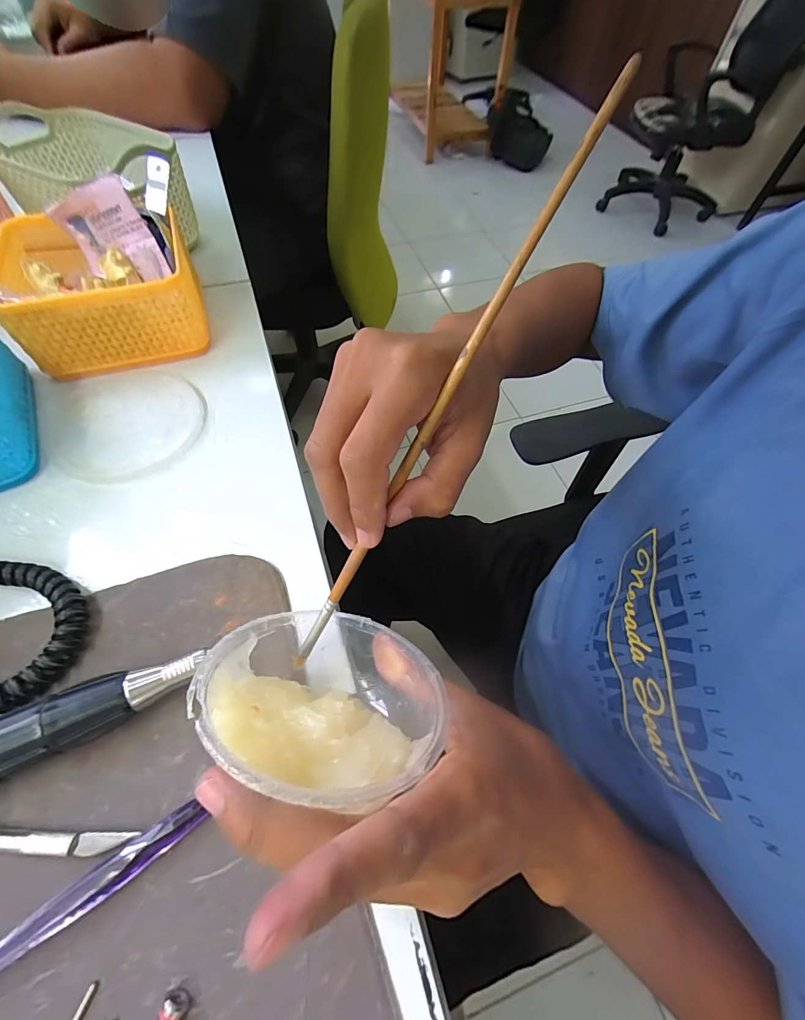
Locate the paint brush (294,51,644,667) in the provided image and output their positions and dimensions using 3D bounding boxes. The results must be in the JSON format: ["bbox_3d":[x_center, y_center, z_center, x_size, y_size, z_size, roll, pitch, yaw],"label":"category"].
[{"bbox_3d":[0.011,-0.035,0.173,0.007,0.006,0.277,35,107,18],"label":"paint brush"}]

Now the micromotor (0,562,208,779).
[{"bbox_3d":[-0.207,0.068,0.202,0.175,0.026,0.130,-23,62,-15],"label":"micromotor"}]

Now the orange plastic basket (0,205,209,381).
[{"bbox_3d":[-0.246,-0.179,0.324,0.149,0.066,0.124,-17,61,-12],"label":"orange plastic basket"}]

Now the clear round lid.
[{"bbox_3d":[-0.205,-0.069,0.298,0.103,0.007,0.111,1,59,-1],"label":"clear round lid"}]

